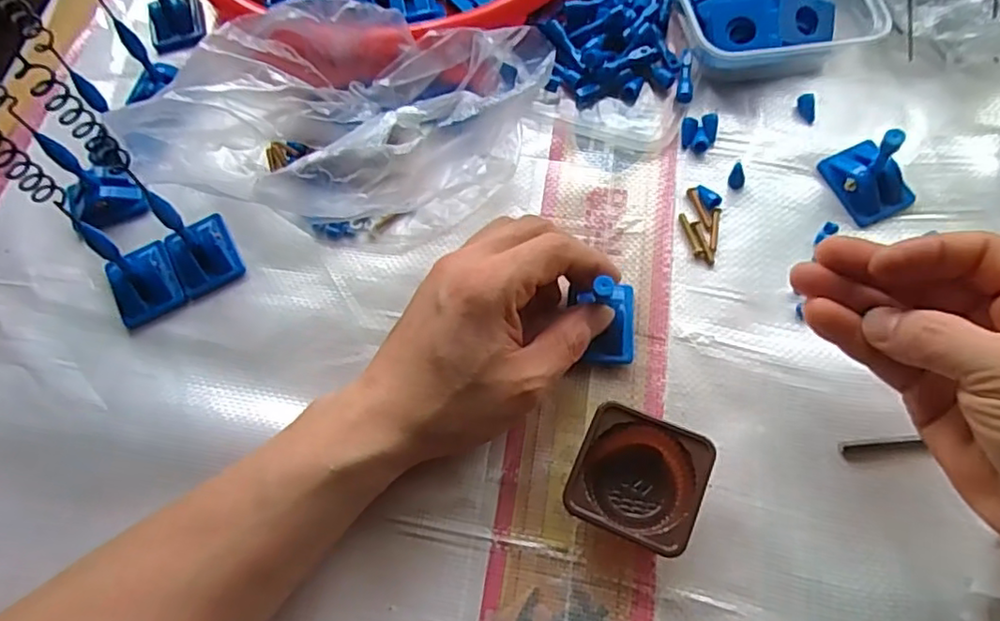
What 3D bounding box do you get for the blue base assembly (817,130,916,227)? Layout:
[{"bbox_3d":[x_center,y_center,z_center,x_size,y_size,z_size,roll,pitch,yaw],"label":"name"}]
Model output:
[{"bbox_3d":[0.201,-0.078,0.333,0.034,0.043,0.045,-25,67,-8],"label":"blue base assembly"}]

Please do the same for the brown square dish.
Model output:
[{"bbox_3d":[0.061,0.076,0.281,0.054,0.029,0.053,21,69,12],"label":"brown square dish"}]

